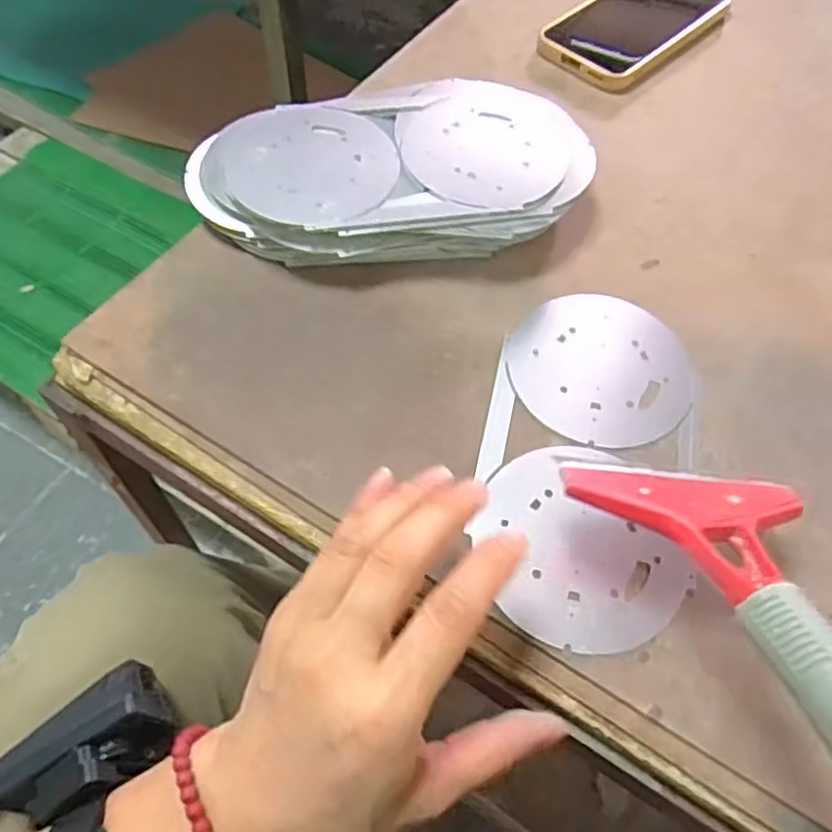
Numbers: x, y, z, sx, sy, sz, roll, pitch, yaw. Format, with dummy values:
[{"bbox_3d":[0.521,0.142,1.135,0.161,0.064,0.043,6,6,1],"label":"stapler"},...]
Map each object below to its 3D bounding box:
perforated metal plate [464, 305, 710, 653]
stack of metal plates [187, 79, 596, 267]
[{"bbox_3d":[0.085,0.016,0.329,0.101,0.008,0.187,12,59,6],"label":"perforated metal plate"},{"bbox_3d":[-0.015,-0.140,0.400,0.230,0.038,0.131,-7,58,-6],"label":"stack of metal plates"}]

